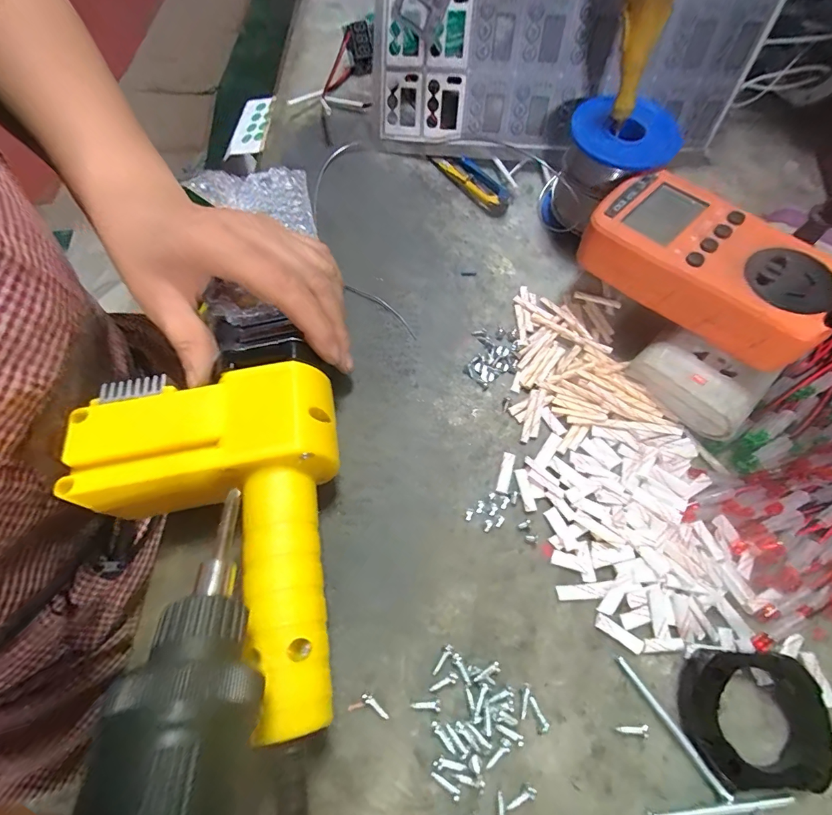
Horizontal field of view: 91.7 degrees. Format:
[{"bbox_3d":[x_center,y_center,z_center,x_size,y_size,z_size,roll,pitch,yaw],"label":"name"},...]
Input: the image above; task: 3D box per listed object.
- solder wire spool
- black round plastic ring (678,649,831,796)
[{"bbox_3d":[0.126,-0.158,0.272,0.066,0.066,0.060,-1,67,1],"label":"solder wire spool"},{"bbox_3d":[0.149,0.135,0.176,0.059,0.015,0.050,-3,67,0],"label":"black round plastic ring"}]

